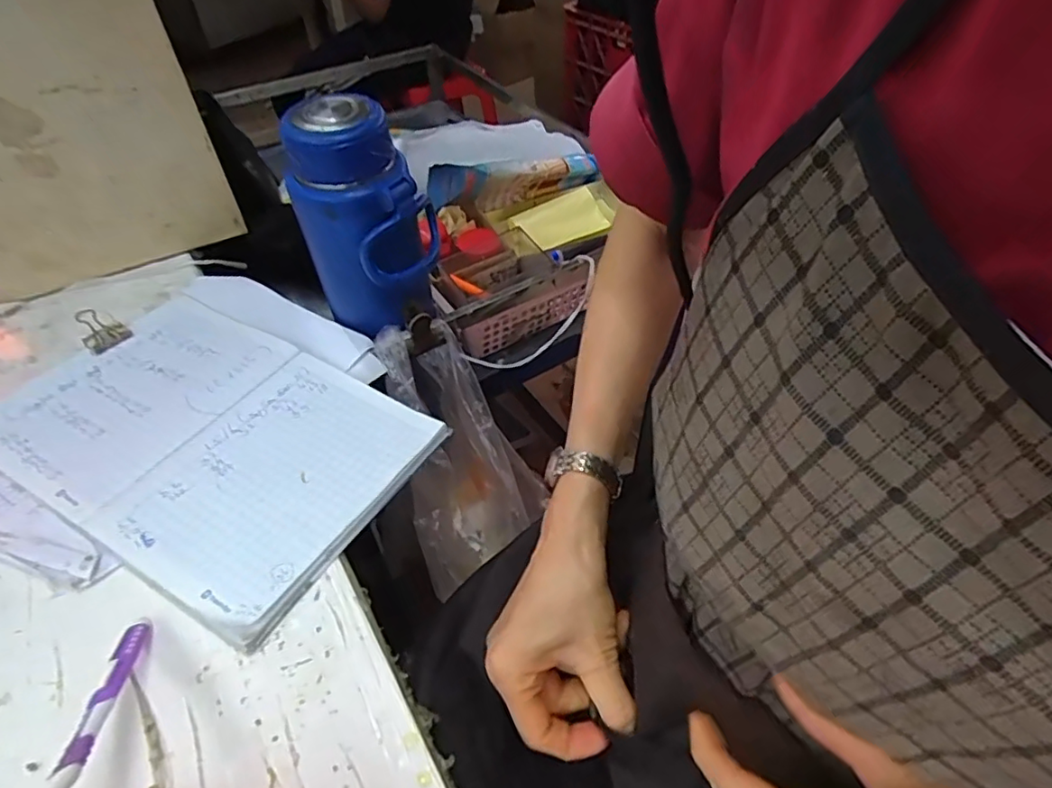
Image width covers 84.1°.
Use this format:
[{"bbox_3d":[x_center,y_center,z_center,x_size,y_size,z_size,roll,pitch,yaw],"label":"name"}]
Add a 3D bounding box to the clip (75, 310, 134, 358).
[{"bbox_3d":[-0.373,-0.056,0.511,0.036,0.025,0.033,32,55,26],"label":"clip"}]

